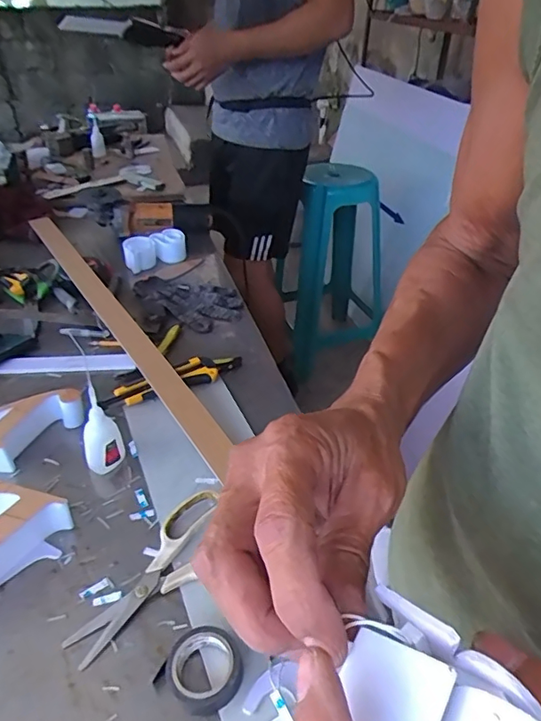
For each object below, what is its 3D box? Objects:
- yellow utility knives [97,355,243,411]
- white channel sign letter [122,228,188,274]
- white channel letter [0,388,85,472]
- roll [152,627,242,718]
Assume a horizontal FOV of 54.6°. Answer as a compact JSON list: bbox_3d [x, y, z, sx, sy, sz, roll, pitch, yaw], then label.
[{"bbox_3d":[-0.127,0.026,0.712,0.207,0.024,0.045,-20,41,-26],"label":"yellow utility knives"},{"bbox_3d":[-0.228,-0.220,1.033,0.068,0.042,0.129,28,43,29],"label":"white channel sign letter"},{"bbox_3d":[-0.293,0.078,0.620,0.061,0.046,0.133,27,44,30],"label":"white channel letter"},{"bbox_3d":[-0.054,0.246,0.415,0.058,0.025,0.058,1,36,-1],"label":"roll"}]

